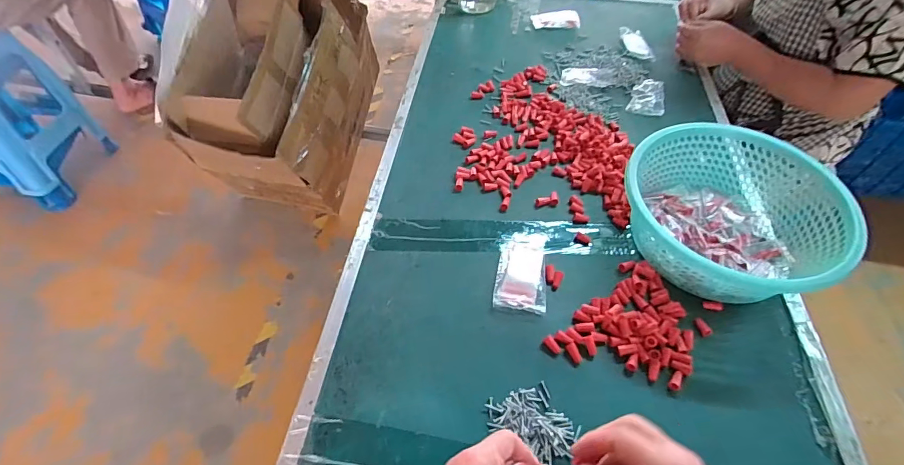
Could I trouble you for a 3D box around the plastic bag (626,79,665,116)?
[{"bbox_3d":[0.373,-0.260,0.848,0.059,0.018,0.102,19,53,13],"label":"plastic bag"}]

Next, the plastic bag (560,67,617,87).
[{"bbox_3d":[0.272,-0.313,0.891,0.113,0.004,0.067,0,51,-2],"label":"plastic bag"}]

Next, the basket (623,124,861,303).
[{"bbox_3d":[0.362,-0.025,0.603,0.245,0.114,0.254,1,51,-1],"label":"basket"}]

